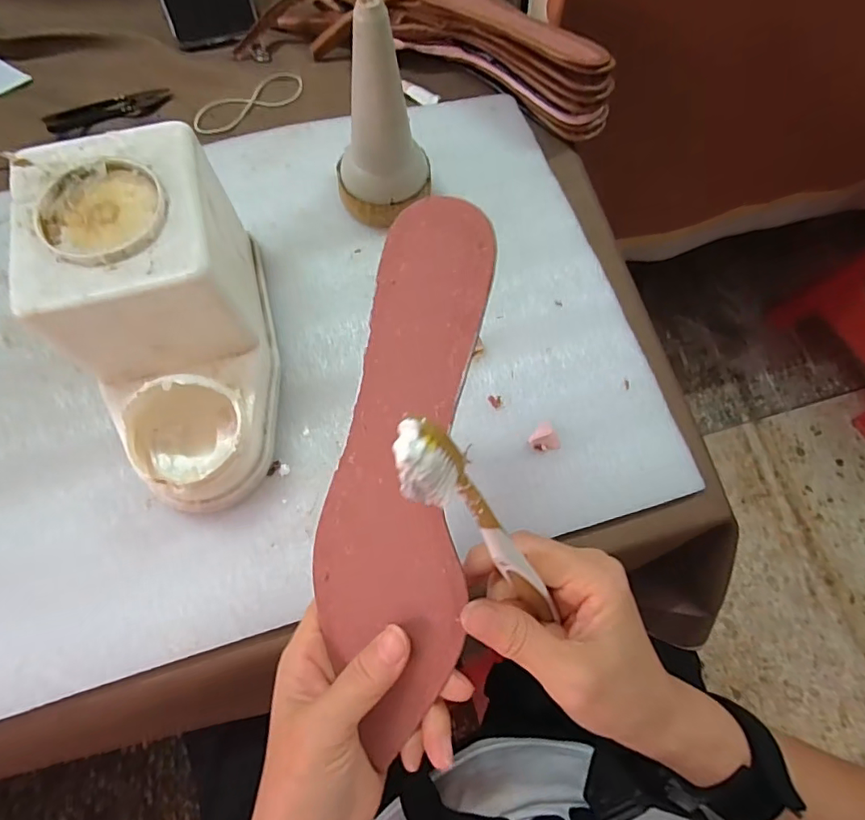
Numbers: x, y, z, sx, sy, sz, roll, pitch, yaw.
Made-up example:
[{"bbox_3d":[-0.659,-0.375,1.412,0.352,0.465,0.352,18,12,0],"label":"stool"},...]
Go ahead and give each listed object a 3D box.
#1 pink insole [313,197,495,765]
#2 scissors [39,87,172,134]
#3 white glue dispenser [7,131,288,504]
[{"bbox_3d":[-0.017,0.035,0.232,0.072,0.005,0.244,7,96,23],"label":"pink insole"},{"bbox_3d":[-0.279,-0.262,0.443,0.102,0.012,0.029,-24,73,-10],"label":"scissors"},{"bbox_3d":[-0.159,-0.045,0.303,0.103,0.112,0.194,-13,72,-7],"label":"white glue dispenser"}]

